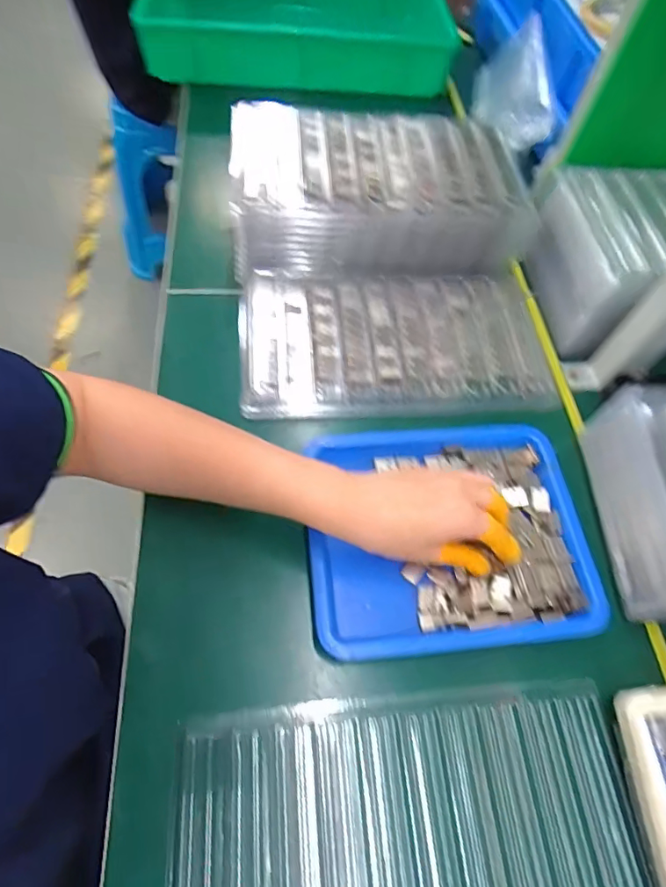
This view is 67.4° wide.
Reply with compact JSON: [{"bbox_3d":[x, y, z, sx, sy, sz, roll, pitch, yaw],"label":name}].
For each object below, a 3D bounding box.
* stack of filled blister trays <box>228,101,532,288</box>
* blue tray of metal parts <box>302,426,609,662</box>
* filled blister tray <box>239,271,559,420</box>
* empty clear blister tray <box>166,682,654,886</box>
[{"bbox_3d":[0.050,-0.267,0.531,0.301,0.083,0.177,-1,62,-6],"label":"stack of filled blister trays"},{"bbox_3d":[0.091,0.069,0.394,0.217,0.020,0.174,-4,62,-7],"label":"blue tray of metal parts"},{"bbox_3d":[0.059,-0.108,0.487,0.291,0.013,0.171,-2,62,-6],"label":"filled blister tray"},{"bbox_3d":[0.050,0.252,0.311,0.289,0.014,0.164,-2,62,-7],"label":"empty clear blister tray"}]

